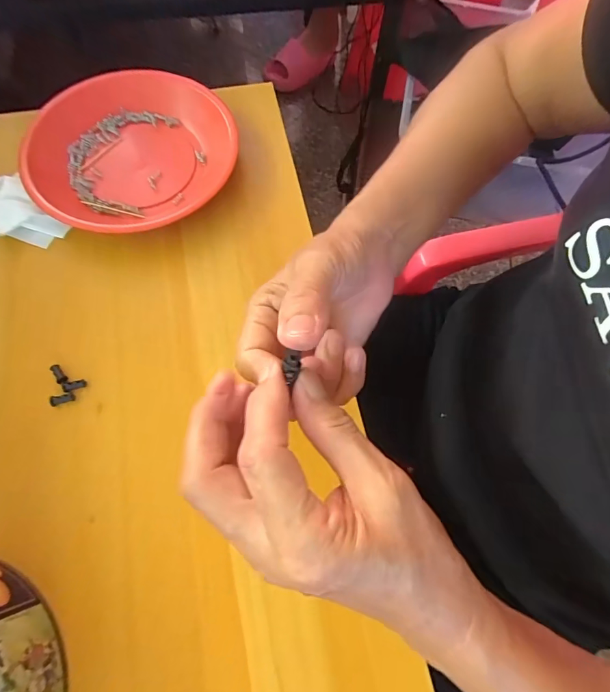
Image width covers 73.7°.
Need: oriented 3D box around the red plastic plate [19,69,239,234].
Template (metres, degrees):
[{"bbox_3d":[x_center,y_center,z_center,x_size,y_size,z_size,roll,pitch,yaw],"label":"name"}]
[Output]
[{"bbox_3d":[-0.162,-0.188,0.395,0.181,0.031,0.192,0,68,-2],"label":"red plastic plate"}]

